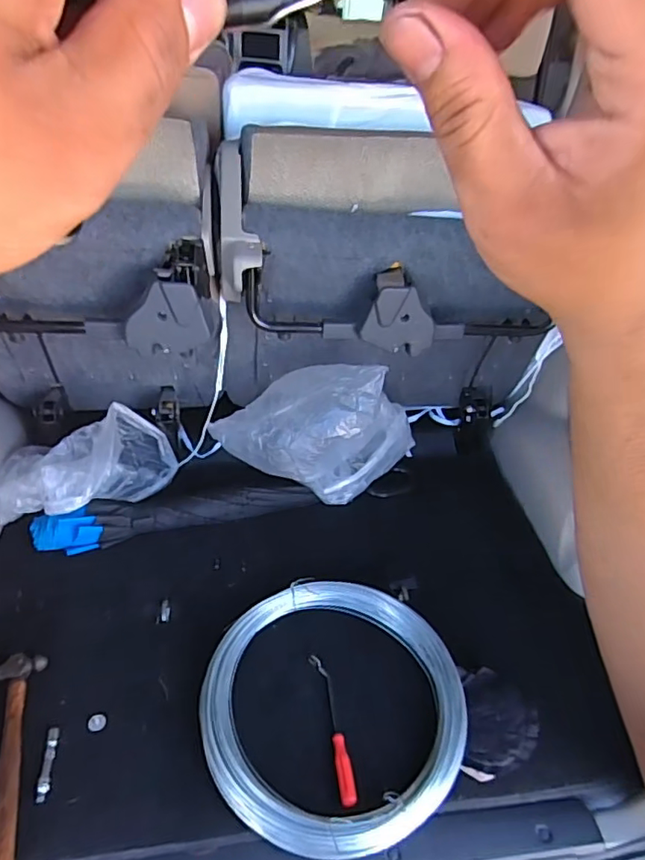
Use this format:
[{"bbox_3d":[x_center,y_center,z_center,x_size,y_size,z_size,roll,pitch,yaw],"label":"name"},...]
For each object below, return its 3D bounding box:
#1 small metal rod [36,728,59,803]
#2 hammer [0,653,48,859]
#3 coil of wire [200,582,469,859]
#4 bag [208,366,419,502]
[{"bbox_3d":[-0.390,0.474,0.791,0.015,0.008,0.094,-2,42,-9],"label":"small metal rod"},{"bbox_3d":[-0.433,0.471,0.771,0.082,0.030,0.329,-10,44,-18],"label":"hammer"},{"bbox_3d":[0.020,0.422,0.875,0.401,0.042,0.389,4,41,-3],"label":"coil of wire"},{"bbox_3d":[-0.006,-0.020,1.163,0.436,0.241,0.218,3,41,-3],"label":"bag"}]

